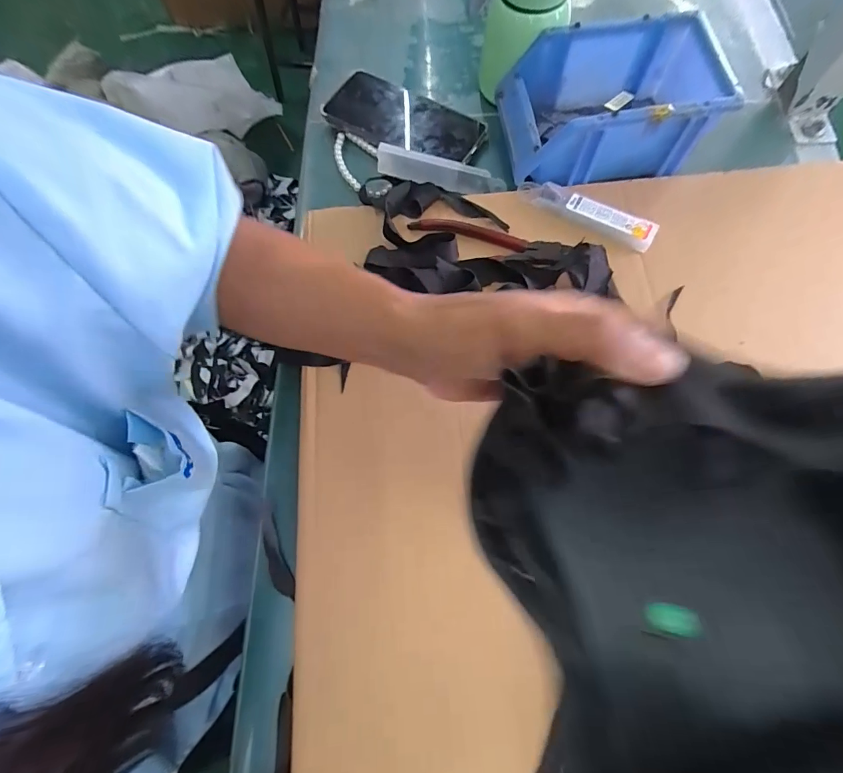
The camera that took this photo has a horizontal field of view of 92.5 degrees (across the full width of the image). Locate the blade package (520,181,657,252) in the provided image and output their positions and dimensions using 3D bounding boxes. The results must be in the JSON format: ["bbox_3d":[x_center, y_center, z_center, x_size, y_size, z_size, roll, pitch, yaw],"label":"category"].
[{"bbox_3d":[0.144,-0.155,0.358,0.123,0.012,0.024,31,75,13],"label":"blade package"}]

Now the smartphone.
[{"bbox_3d":[-0.018,-0.273,0.411,0.160,0.015,0.077,30,75,12],"label":"smartphone"}]

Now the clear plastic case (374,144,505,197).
[{"bbox_3d":[0.016,-0.204,0.378,0.122,0.016,0.023,15,72,8],"label":"clear plastic case"}]

